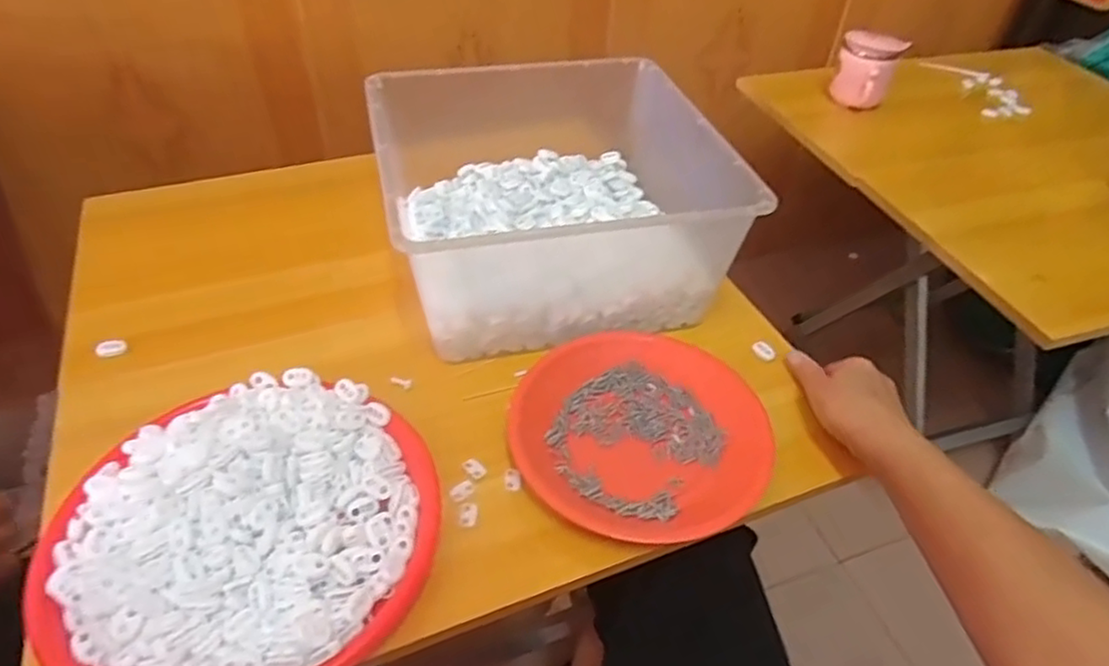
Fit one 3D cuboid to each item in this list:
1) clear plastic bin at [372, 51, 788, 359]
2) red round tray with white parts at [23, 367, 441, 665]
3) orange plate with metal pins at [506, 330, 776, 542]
[{"bbox_3d":[-0.006,-0.129,0.632,0.295,0.133,0.281,-12,46,-15],"label":"clear plastic bin"},{"bbox_3d":[-0.198,0.127,0.445,0.215,0.045,0.234,1,44,-1],"label":"red round tray with white parts"},{"bbox_3d":[0.068,0.073,0.518,0.186,0.028,0.176,1,44,-1],"label":"orange plate with metal pins"}]

